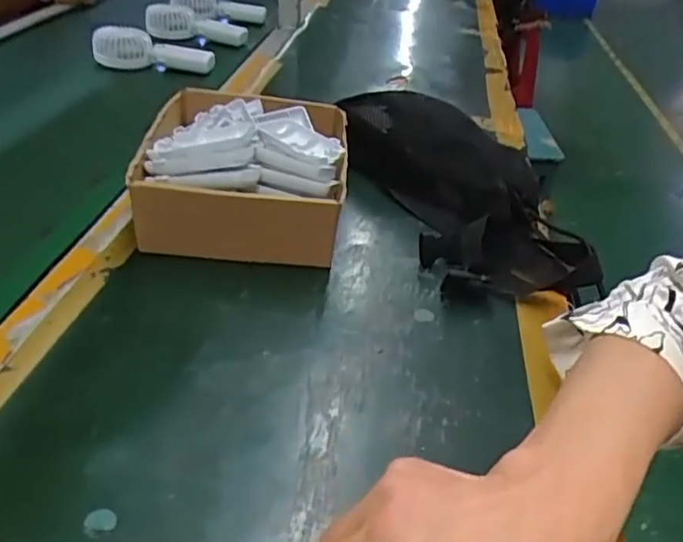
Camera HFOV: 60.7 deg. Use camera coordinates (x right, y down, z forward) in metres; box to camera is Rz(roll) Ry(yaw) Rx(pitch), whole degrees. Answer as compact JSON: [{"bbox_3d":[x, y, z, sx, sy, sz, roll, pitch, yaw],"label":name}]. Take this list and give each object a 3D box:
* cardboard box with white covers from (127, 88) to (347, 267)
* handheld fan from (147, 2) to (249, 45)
[{"bbox_3d":[-0.093,-0.109,0.581,0.182,0.083,0.227,5,37,-3],"label":"cardboard box with white covers"},{"bbox_3d":[-0.263,-0.444,1.055,0.180,0.054,0.051,14,37,9],"label":"handheld fan"}]

